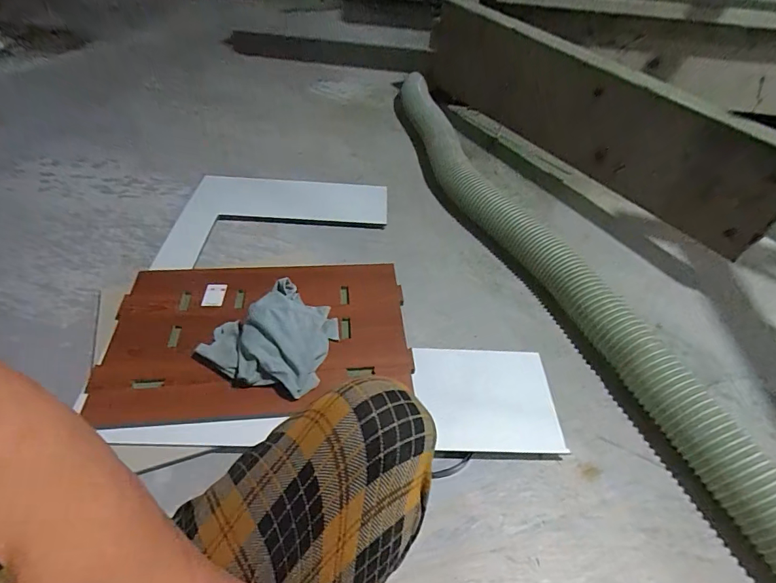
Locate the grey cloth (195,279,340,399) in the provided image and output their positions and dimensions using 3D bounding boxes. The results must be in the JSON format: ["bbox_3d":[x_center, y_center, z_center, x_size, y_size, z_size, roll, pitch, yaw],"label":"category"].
[{"bbox_3d":[-0.217,0.070,0.770,0.218,0.089,0.201,12,50,10],"label":"grey cloth"}]

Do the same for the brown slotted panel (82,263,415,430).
[{"bbox_3d":[-0.242,0.078,0.812,0.556,0.017,0.338,-3,52,-10],"label":"brown slotted panel"}]

